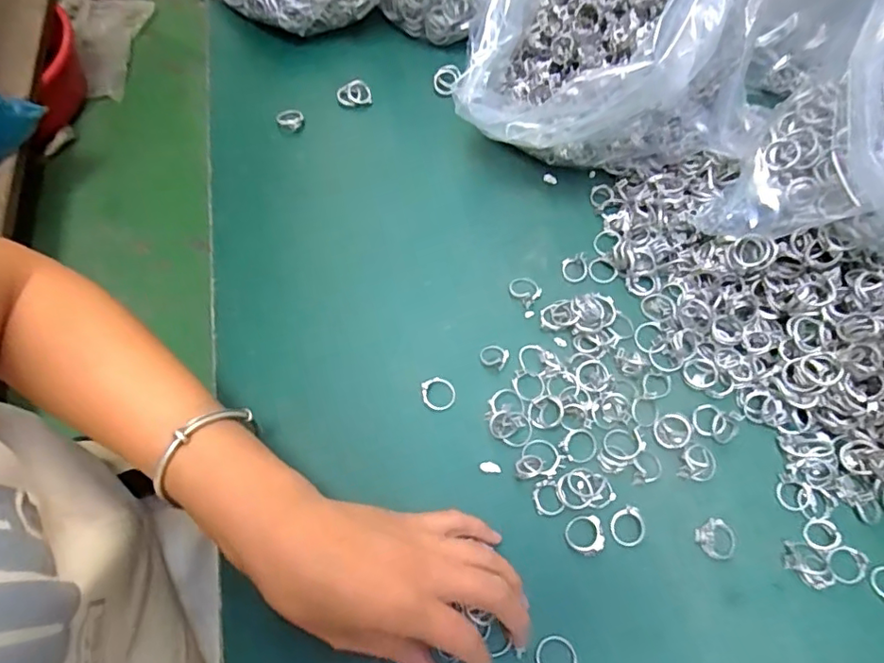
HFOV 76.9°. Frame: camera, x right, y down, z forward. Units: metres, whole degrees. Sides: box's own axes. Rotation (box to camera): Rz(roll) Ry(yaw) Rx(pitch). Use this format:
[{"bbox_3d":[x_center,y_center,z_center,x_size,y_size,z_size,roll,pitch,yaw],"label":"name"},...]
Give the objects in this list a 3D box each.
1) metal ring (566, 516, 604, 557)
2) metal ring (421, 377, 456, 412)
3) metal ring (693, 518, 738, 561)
[{"bbox_3d":[0.083,0.119,0.324,0.020,0.010,0.022,1,65,-2],"label":"metal ring"},{"bbox_3d":[-0.002,0.040,0.359,0.021,0.004,0.022,1,65,-2],"label":"metal ring"},{"bbox_3d":[0.163,0.122,0.329,0.024,0.006,0.023,1,65,-2],"label":"metal ring"}]

